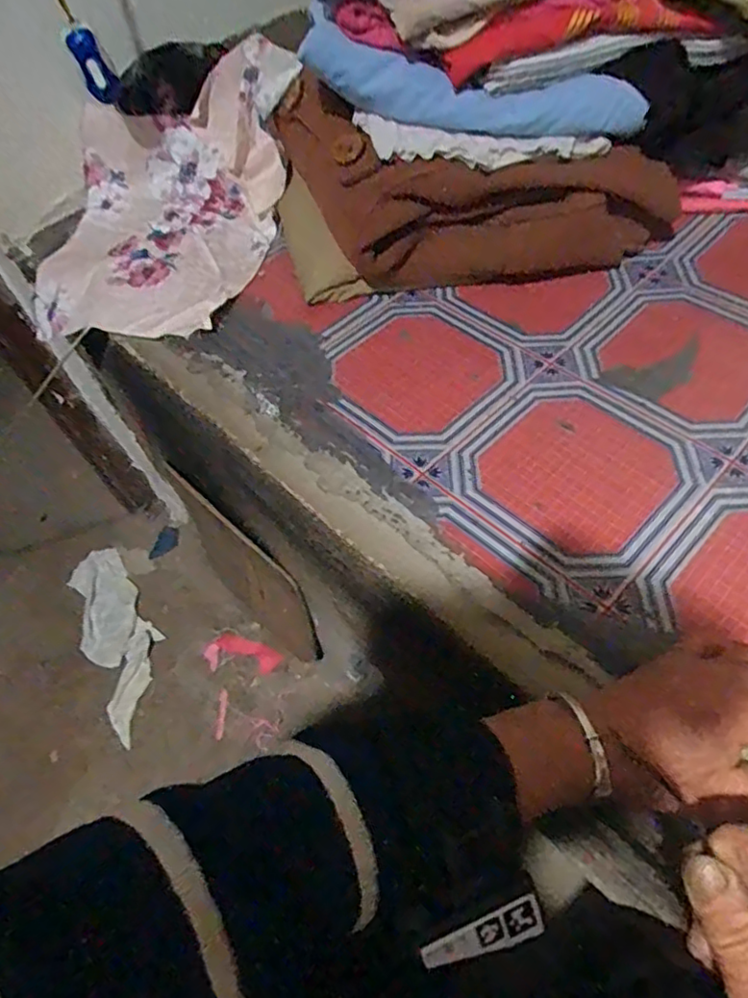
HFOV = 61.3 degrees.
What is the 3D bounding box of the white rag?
[{"bbox_3d":[-0.444,0.226,1.081,0.125,0.039,0.339,-33,59,-14],"label":"white rag"}]

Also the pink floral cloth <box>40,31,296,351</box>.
[{"bbox_3d":[-0.218,-0.336,0.664,0.249,0.144,0.353,16,60,17],"label":"pink floral cloth"}]

